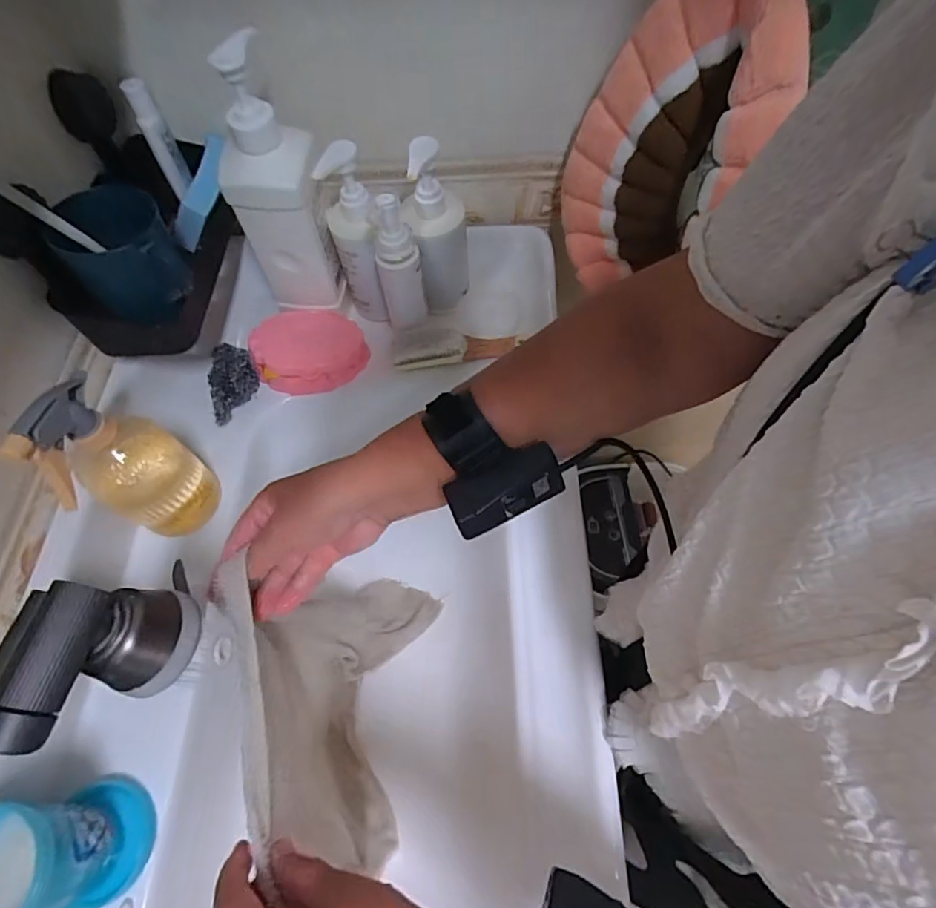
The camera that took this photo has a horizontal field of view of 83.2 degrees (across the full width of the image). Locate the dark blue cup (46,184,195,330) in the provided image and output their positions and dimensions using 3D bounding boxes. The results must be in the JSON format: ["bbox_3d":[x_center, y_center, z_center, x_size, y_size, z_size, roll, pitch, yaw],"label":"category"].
[{"bbox_3d":[-0.294,-0.171,0.457,0.085,0.079,0.073,-27,64,-12],"label":"dark blue cup"}]

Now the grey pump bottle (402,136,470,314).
[{"bbox_3d":[-0.032,-0.236,0.556,0.064,0.178,0.045,-6,62,-1],"label":"grey pump bottle"}]

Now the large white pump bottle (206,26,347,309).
[{"bbox_3d":[-0.183,-0.248,0.515,0.083,0.247,0.058,-2,62,1],"label":"large white pump bottle"}]

